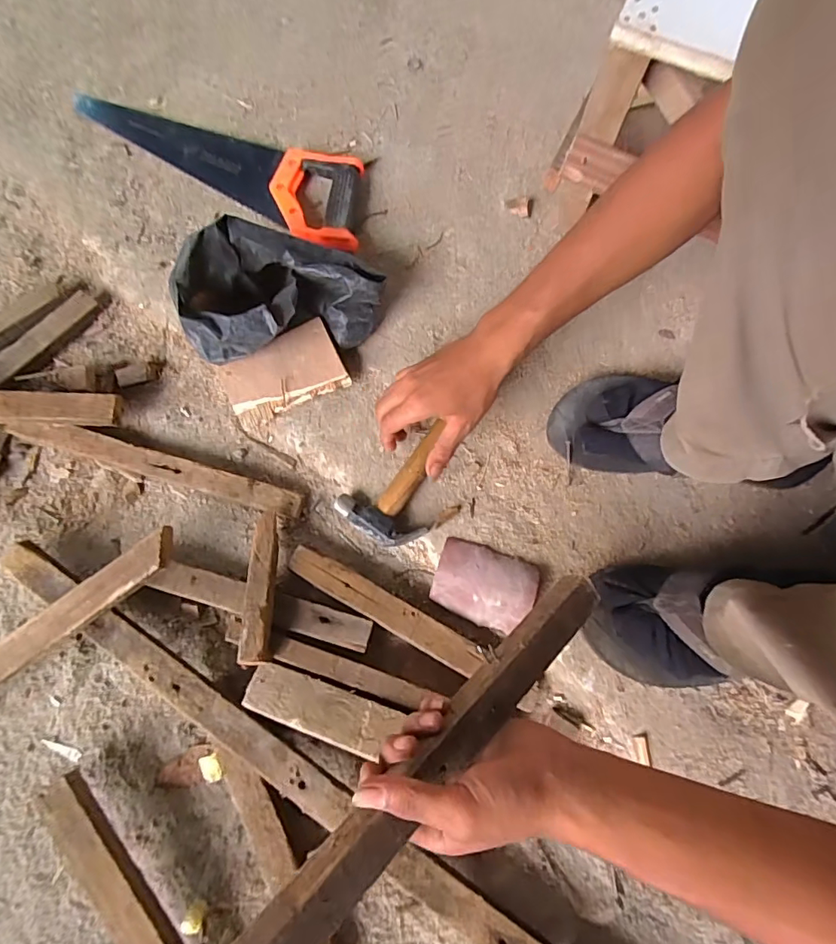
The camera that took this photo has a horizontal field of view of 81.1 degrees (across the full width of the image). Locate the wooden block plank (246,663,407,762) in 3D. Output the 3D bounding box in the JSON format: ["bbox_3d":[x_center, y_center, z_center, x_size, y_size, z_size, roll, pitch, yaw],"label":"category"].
[{"bbox_3d":[-0.088,0.218,0.450,0.139,0.023,0.042,19,76,5],"label":"wooden block plank"}]

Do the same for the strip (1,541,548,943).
[{"bbox_3d":[-0.086,0.280,0.429,0.731,0.032,0.043,34,78,8],"label":"strip"}]

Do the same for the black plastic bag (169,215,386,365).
[{"bbox_3d":[-0.143,-0.186,0.515,0.196,0.108,0.114,-6,75,-2],"label":"black plastic bag"}]

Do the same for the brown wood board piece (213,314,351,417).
[{"bbox_3d":[-0.150,-0.111,0.541,0.129,0.025,0.079,-21,76,-5],"label":"brown wood board piece"}]

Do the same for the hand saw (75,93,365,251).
[{"bbox_3d":[-0.238,-0.415,0.620,0.431,0.026,0.126,33,78,8],"label":"hand saw"}]

